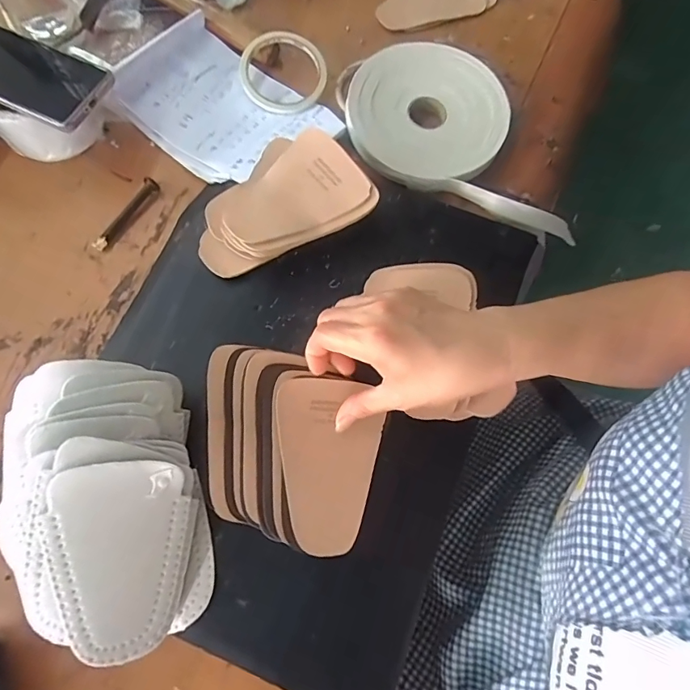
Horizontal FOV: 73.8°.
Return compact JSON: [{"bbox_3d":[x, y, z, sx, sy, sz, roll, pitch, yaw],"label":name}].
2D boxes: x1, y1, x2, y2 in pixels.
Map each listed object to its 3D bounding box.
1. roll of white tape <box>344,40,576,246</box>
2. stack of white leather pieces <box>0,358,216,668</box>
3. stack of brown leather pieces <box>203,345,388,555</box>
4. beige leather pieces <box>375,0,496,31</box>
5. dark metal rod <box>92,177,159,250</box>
[{"bbox_3d":[0.129,-0.217,0.466,0.255,0.033,0.164,20,73,6],"label":"roll of white tape"},{"bbox_3d":[-0.175,0.112,0.326,0.138,0.079,0.201,-17,73,-6],"label":"stack of white leather pieces"},{"bbox_3d":[-0.045,0.076,0.348,0.136,0.023,0.127,15,75,4],"label":"stack of brown leather pieces"},{"bbox_3d":[0.110,-0.400,0.534,0.135,0.015,0.078,-39,76,-12],"label":"beige leather pieces"},{"bbox_3d":[-0.216,-0.129,0.450,0.018,0.012,0.086,32,74,10],"label":"dark metal rod"}]

